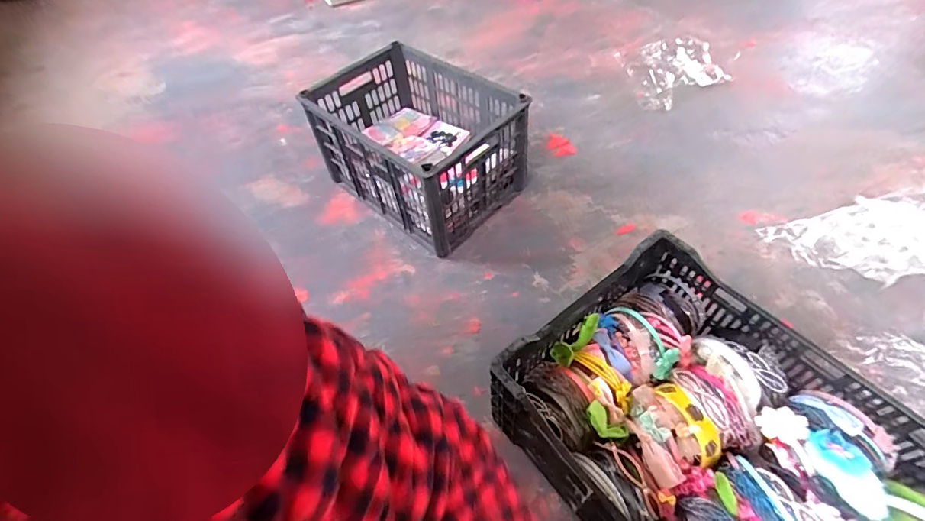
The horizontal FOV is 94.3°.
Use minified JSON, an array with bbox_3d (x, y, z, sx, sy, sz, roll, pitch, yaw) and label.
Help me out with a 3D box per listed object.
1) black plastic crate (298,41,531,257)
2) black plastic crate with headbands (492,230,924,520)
[{"bbox_3d":[-0.126,-0.310,1.117,0.514,0.269,0.324,36,63,28],"label":"black plastic crate"},{"bbox_3d":[0.380,0.290,0.613,0.396,0.201,0.597,-33,56,-19],"label":"black plastic crate with headbands"}]

